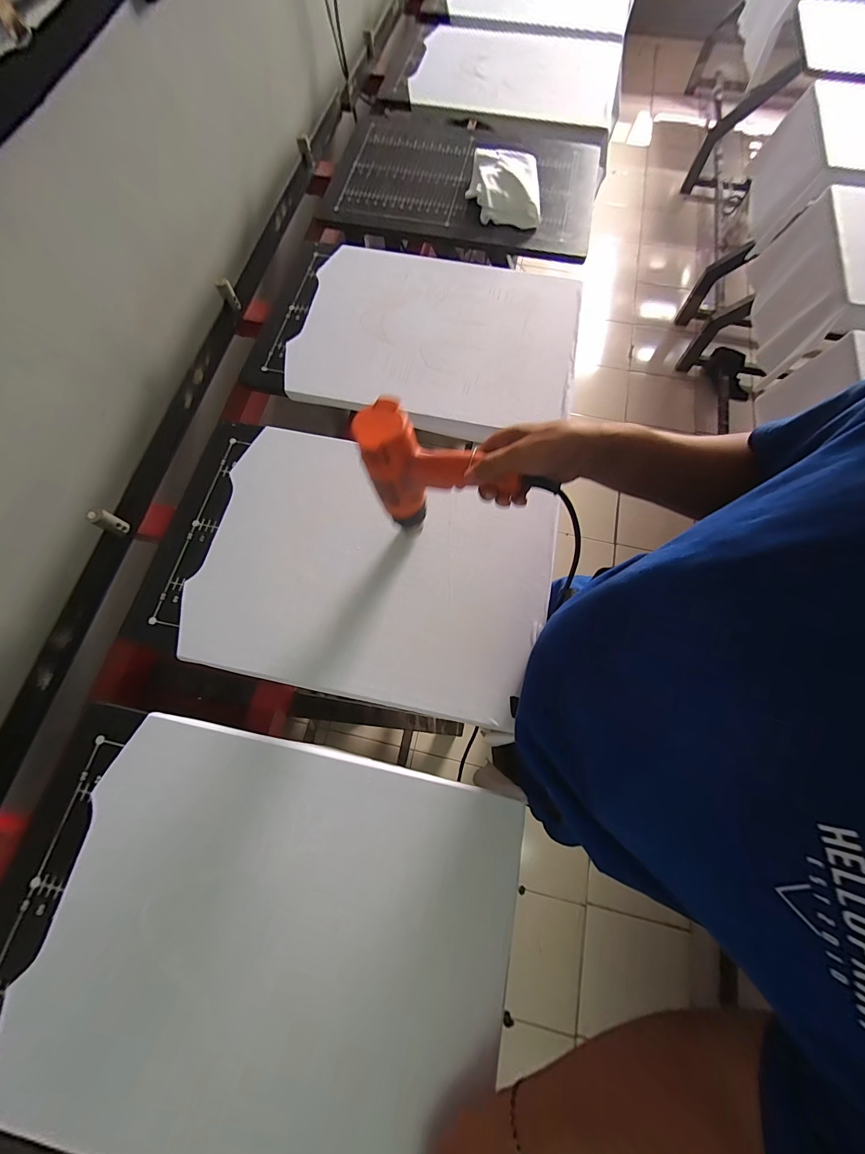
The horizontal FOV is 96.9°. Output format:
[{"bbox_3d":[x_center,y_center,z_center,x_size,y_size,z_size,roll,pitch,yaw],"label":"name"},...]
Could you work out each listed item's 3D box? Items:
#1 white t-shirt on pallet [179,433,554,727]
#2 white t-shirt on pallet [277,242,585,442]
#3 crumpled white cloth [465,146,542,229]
[{"bbox_3d":[-0.087,-0.022,0.584,0.509,0.042,0.385,11,71,4],"label":"white t-shirt on pallet"},{"bbox_3d":[0.013,-0.467,0.726,0.502,0.027,0.392,11,71,4],"label":"white t-shirt on pallet"},{"bbox_3d":[0.158,-0.866,0.848,0.157,0.044,0.213,2,70,1],"label":"crumpled white cloth"}]

